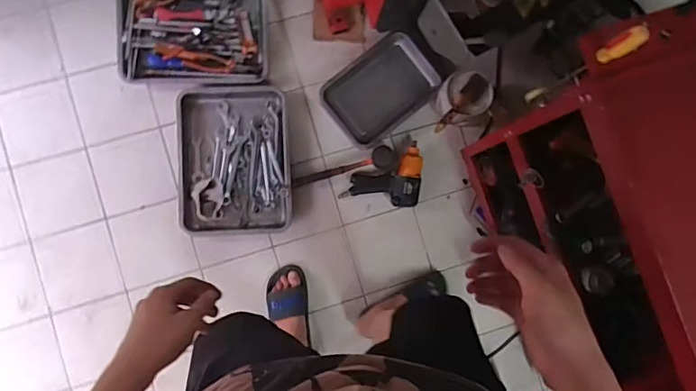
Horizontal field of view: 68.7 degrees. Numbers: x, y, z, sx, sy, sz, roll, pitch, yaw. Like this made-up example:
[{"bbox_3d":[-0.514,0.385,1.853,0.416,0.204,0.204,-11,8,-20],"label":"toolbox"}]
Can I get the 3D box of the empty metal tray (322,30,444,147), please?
[{"bbox_3d":[0.092,-0.298,1.419,0.305,0.037,0.212,-42,90,-7],"label":"empty metal tray"}]

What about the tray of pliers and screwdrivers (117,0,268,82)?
[{"bbox_3d":[-0.423,-0.458,1.390,0.384,0.053,0.284,0,86,-5],"label":"tray of pliers and screwdrivers"}]

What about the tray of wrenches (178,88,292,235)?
[{"bbox_3d":[-0.308,-0.095,1.382,0.295,0.057,0.393,-1,86,-5],"label":"tray of wrenches"}]

